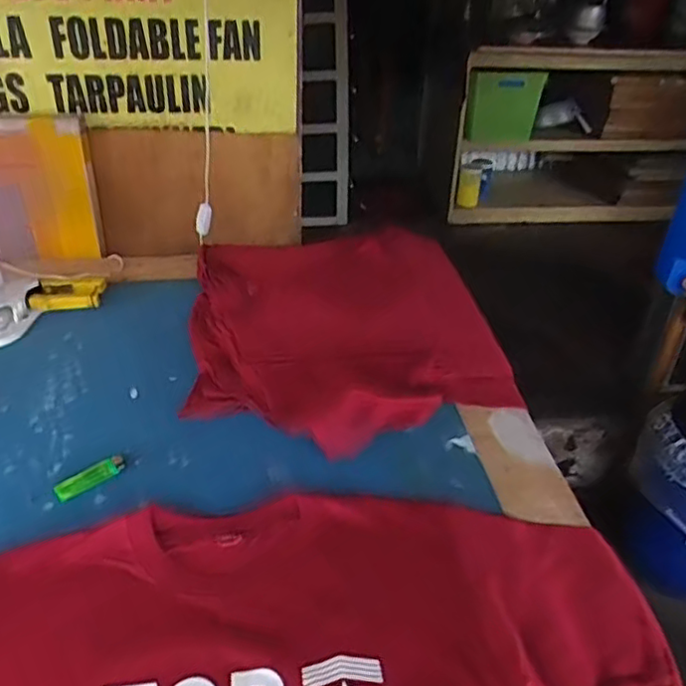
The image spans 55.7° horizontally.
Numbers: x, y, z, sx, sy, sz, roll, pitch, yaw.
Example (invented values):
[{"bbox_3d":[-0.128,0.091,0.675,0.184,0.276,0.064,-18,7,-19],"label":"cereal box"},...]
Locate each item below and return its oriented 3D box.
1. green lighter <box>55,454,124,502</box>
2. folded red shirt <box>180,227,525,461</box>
[{"bbox_3d":[-0.283,0.152,0.730,0.076,0.016,0.023,-22,42,-31],"label":"green lighter"},{"bbox_3d":[0.006,-0.026,0.942,0.440,0.095,0.446,-2,35,-7],"label":"folded red shirt"}]

